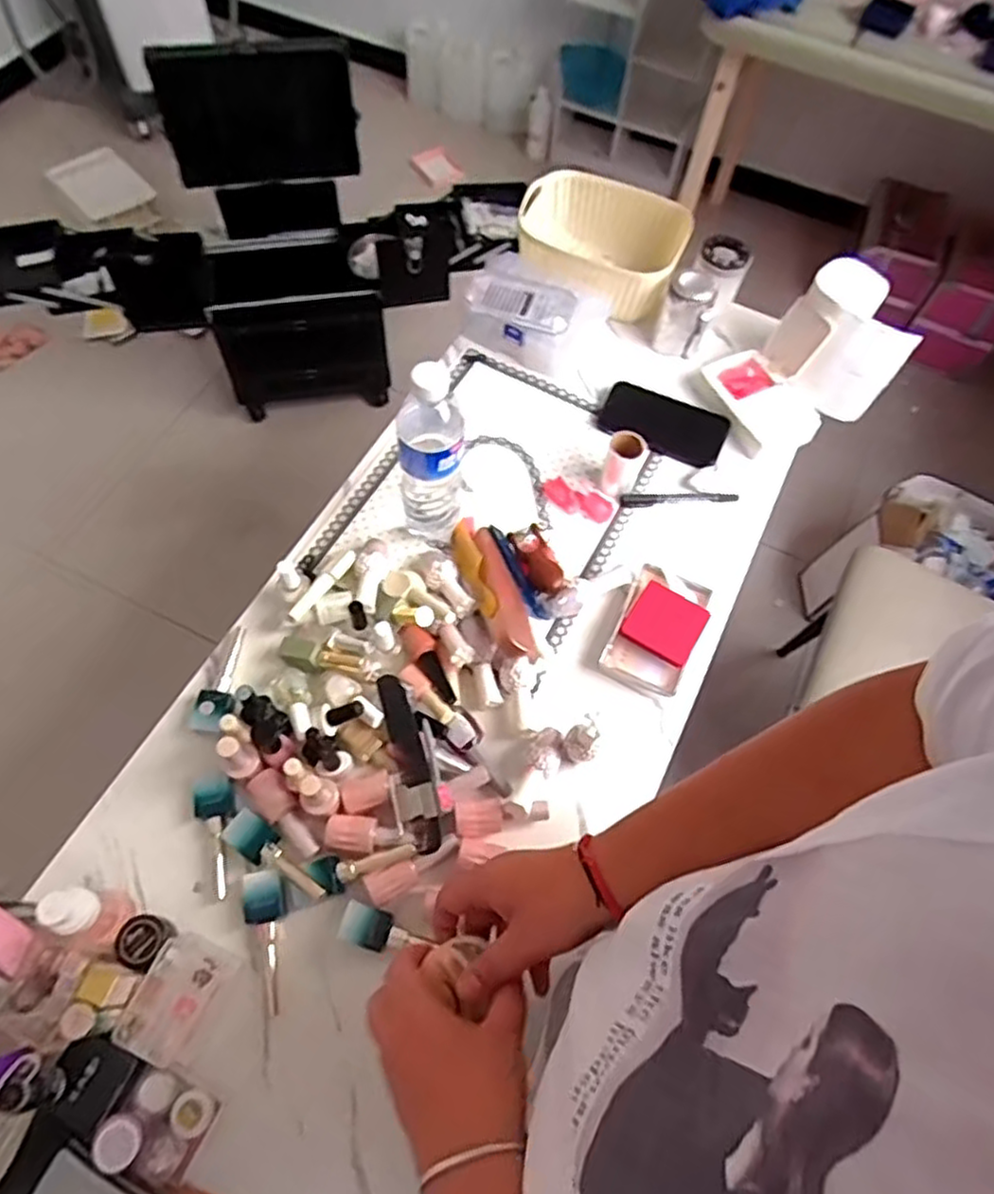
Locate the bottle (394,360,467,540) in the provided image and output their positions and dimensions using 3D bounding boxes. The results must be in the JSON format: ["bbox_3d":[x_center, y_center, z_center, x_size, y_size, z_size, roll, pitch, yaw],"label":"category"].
[{"bbox_3d":[-0.064,-0.141,0.714,0.064,0.222,0.069,-6,64,-6],"label":"bottle"}]

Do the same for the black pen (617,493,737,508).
[{"bbox_3d":[0.211,-0.113,0.844,0.135,0.011,0.016,1,63,-3],"label":"black pen"}]

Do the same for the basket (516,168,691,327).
[{"bbox_3d":[0.131,-0.459,0.975,0.212,0.099,0.161,22,64,8],"label":"basket"}]

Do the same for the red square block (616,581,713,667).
[{"bbox_3d":[0.172,0.024,0.739,0.071,0.015,0.071,30,65,11],"label":"red square block"}]

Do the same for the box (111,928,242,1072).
[{"bbox_3d":[-0.252,0.313,0.571,0.053,0.031,0.086,28,65,10],"label":"box"}]

